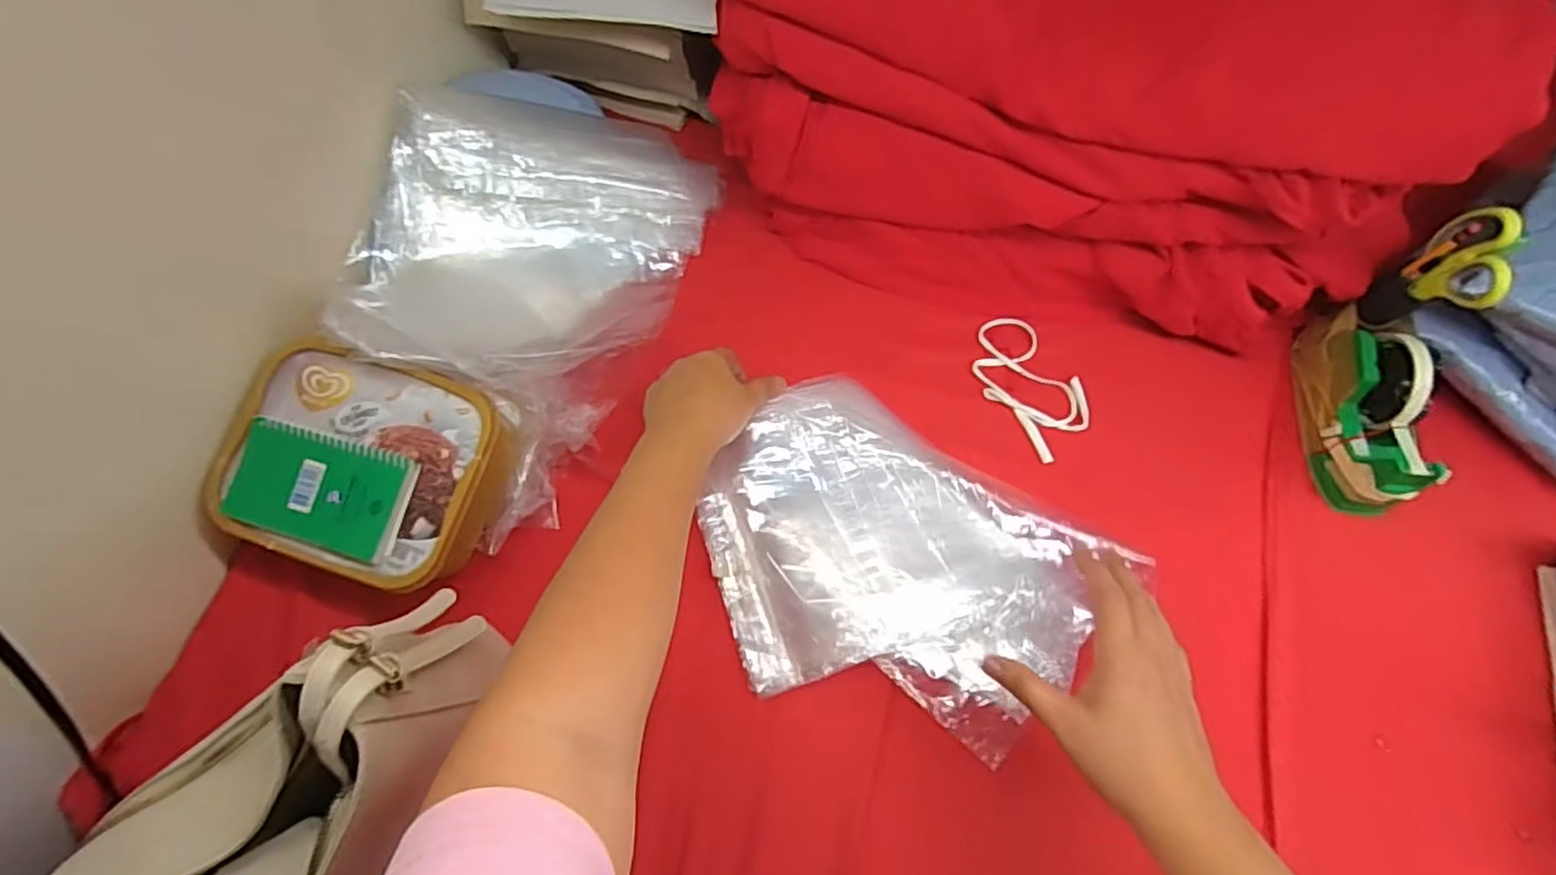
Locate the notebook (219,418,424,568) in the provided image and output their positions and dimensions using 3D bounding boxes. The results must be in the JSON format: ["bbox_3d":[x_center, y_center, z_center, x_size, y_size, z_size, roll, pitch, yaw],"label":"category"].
[{"bbox_3d":[-0.356,0.040,0.531,0.144,0.009,0.083,14,83,7],"label":"notebook"}]

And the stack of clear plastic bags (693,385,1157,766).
[{"bbox_3d":[0.090,0.108,0.567,0.322,0.029,0.243,32,78,10],"label":"stack of clear plastic bags"}]

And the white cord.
[{"bbox_3d":[0.239,-0.053,0.659,0.082,0.009,0.139,-32,72,-14],"label":"white cord"}]

